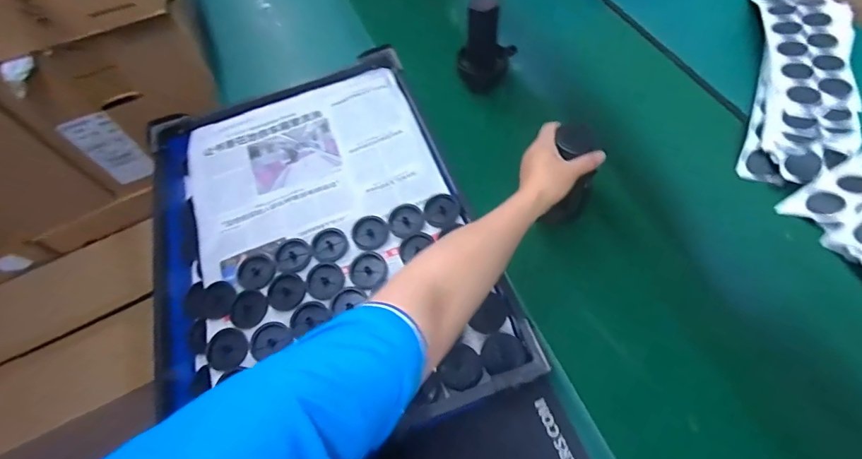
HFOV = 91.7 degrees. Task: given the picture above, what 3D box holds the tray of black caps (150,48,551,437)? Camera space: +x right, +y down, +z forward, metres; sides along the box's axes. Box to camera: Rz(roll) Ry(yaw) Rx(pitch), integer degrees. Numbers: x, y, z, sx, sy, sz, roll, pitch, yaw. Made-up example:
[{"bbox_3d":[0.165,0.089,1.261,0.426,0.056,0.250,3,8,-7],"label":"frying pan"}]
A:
[{"bbox_3d":[-0.172,0.000,0.623,0.451,0.066,0.620,-22,61,-6],"label":"tray of black caps"}]

